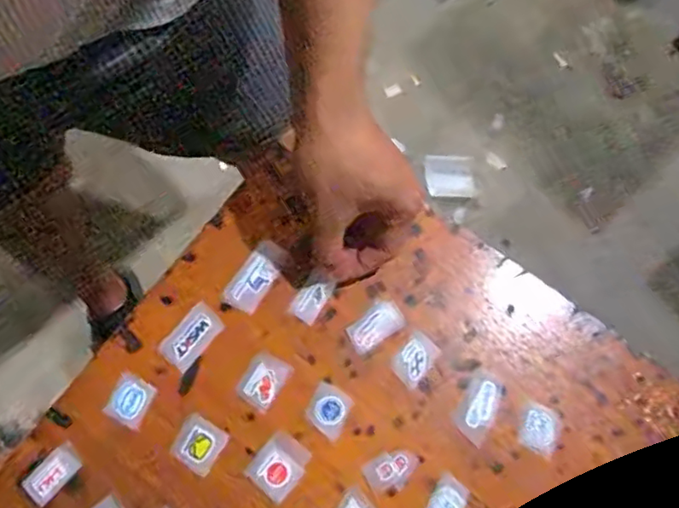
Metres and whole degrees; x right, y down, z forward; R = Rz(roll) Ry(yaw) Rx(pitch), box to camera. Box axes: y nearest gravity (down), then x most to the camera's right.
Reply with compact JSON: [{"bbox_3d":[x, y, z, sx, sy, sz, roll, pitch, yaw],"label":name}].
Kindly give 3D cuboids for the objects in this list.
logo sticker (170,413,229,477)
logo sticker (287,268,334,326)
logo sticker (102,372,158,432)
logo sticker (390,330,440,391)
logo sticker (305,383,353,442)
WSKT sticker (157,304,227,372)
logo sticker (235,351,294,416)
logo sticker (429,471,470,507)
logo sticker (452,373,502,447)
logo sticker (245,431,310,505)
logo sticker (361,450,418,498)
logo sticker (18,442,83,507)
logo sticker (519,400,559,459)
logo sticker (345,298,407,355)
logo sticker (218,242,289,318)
[{"bbox_3d":[-0.100,0.134,0.421,0.032,0.004,0.033,32,76,7],"label":"logo sticker"},{"bbox_3d":[-0.021,0.035,0.450,0.021,0.005,0.033,34,76,7],"label":"logo sticker"},{"bbox_3d":[-0.150,0.105,0.426,0.029,0.004,0.032,25,75,5],"label":"logo sticker"},{"bbox_3d":[0.056,0.079,0.444,0.027,0.004,0.037,41,77,9],"label":"logo sticker"},{"bbox_3d":[-0.008,0.113,0.431,0.028,0.004,0.032,27,75,6],"label":"logo sticker"},{"bbox_3d":[-0.109,0.060,0.440,0.028,0.004,0.046,39,77,9],"label":"WSKT sticker"},{"bbox_3d":[-0.056,0.093,0.435,0.028,0.004,0.038,34,76,7],"label":"logo sticker"},{"bbox_3d":[0.076,0.176,0.419,0.022,0.004,0.037,28,75,6],"label":"logo sticker"},{"bbox_3d":[0.103,0.113,0.437,0.024,0.004,0.046,33,76,7],"label":"logo sticker"},{"bbox_3d":[-0.043,0.149,0.420,0.034,0.004,0.040,39,77,9],"label":"logo sticker"},{"bbox_3d":[0.037,0.153,0.423,0.037,0.004,0.025,-29,77,-10],"label":"logo sticker"},{"bbox_3d":[-0.198,0.152,0.411,0.022,0.004,0.039,43,77,9],"label":"logo sticker"},{"bbox_3d":[0.146,0.128,0.437,0.032,0.004,0.032,29,82,-2],"label":"logo sticker"},{"bbox_3d":[0.027,0.055,0.449,0.043,0.004,0.024,-33,78,-10],"label":"logo sticker"},{"bbox_3d":[-0.064,0.018,0.455,0.025,0.004,0.057,33,81,5],"label":"logo sticker"}]

